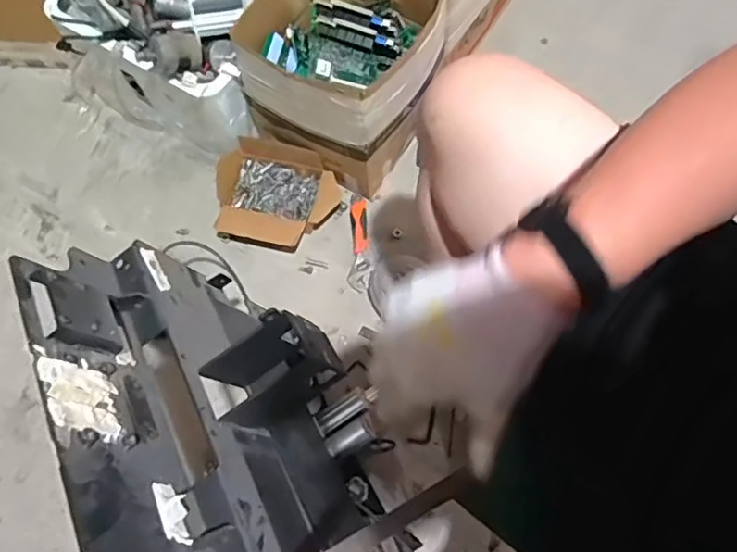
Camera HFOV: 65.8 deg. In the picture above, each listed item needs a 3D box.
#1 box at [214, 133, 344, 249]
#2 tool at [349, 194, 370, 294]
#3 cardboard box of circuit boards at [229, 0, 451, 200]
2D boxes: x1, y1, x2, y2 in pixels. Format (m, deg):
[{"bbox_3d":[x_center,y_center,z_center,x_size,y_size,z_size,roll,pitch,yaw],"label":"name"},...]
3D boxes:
[{"bbox_3d":[-0.189,-0.147,1.039,0.201,0.086,0.182,19,71,10],"label":"box"},{"bbox_3d":[-0.017,-0.064,1.019,0.034,0.011,0.189,-1,69,2],"label":"tool"},{"bbox_3d":[-0.041,-0.353,0.988,0.299,0.272,0.279,26,72,12],"label":"cardboard box of circuit boards"}]

